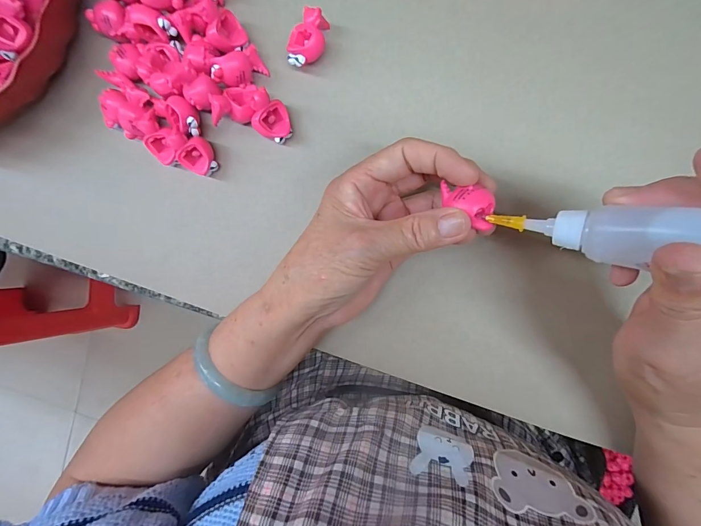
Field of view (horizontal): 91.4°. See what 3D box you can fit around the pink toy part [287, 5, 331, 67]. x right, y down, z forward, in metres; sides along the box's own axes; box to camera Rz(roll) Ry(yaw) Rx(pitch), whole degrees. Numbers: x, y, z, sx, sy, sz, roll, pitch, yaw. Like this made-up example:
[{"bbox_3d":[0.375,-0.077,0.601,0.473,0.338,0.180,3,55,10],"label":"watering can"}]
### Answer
[{"bbox_3d":[-0.029,-0.152,0.236,0.024,0.020,0.034,4,95,6],"label":"pink toy part"}]

